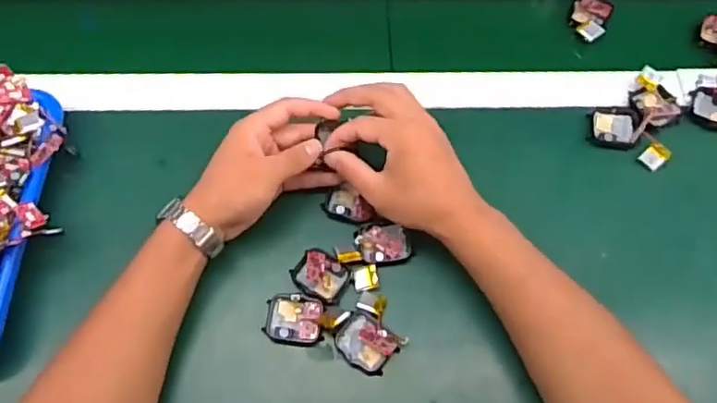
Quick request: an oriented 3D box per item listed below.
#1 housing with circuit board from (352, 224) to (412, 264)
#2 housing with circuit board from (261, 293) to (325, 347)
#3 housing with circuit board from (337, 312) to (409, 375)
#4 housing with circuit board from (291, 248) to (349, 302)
[{"bbox_3d":[0.021,0.035,0.509,0.046,0.006,0.035,-7,66,-2],"label":"housing with circuit board"},{"bbox_3d":[-0.052,0.096,0.489,0.045,0.008,0.040,2,66,2],"label":"housing with circuit board"},{"bbox_3d":[0.007,0.113,0.481,0.047,0.017,0.038,37,71,16],"label":"housing with circuit board"},{"bbox_3d":[-0.032,0.060,0.498,0.043,0.013,0.037,27,69,12],"label":"housing with circuit board"}]

